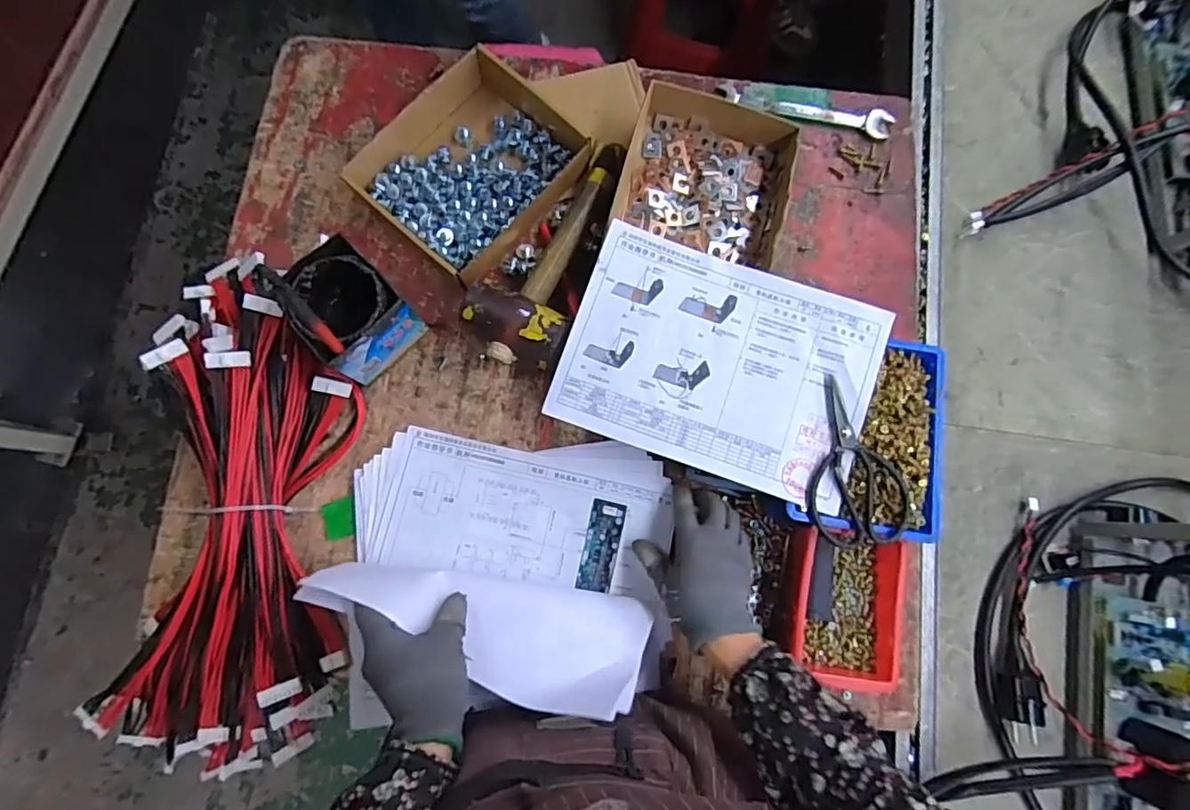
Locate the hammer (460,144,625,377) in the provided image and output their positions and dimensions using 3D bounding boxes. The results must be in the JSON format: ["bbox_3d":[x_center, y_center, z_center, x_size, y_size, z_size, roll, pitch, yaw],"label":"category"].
[{"bbox_3d":[-0.058,-0.172,0.603,0.113,0.068,0.267,16,80,2],"label":"hammer"}]

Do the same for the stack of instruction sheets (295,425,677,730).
[{"bbox_3d":[-0.089,0.140,0.512,0.311,0.121,0.233,3,79,-1],"label":"stack of instruction sheets"}]

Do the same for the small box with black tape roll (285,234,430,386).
[{"bbox_3d":[-0.243,-0.094,0.553,0.092,0.094,0.102,-42,83,-8],"label":"small box with black tape roll"}]

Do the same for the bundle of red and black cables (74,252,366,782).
[{"bbox_3d":[-0.369,0.101,0.544,0.238,0.086,0.512,1,79,-1],"label":"bundle of red and black cables"}]

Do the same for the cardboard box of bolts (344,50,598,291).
[{"bbox_3d":[-0.137,-0.267,0.618,0.181,0.047,0.221,41,81,6],"label":"cardboard box of bolts"}]

